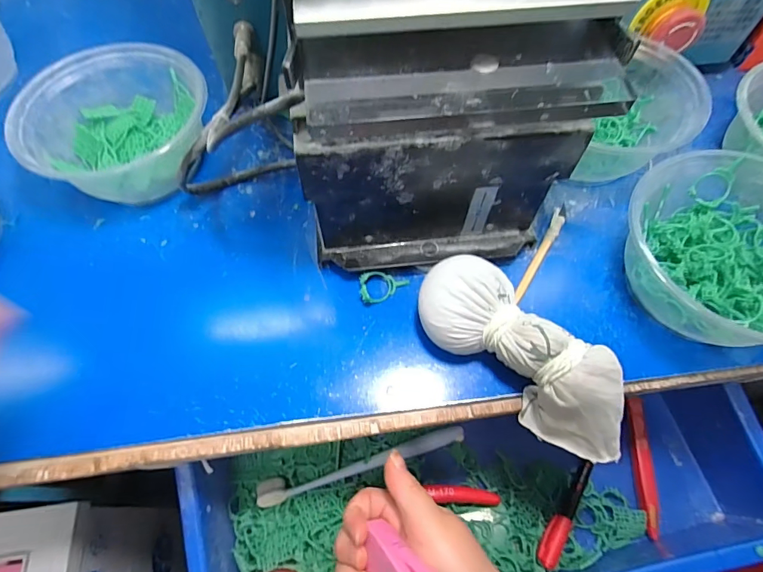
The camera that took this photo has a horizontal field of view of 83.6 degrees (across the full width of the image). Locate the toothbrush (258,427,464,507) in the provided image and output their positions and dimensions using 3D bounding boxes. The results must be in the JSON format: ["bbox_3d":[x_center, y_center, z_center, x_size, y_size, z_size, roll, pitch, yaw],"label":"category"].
[{"bbox_3d":[-0.015,0.153,0.369,0.181,0.009,0.019,-14,64,-8],"label":"toothbrush"}]

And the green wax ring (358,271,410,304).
[{"bbox_3d":[0.002,0.000,0.300,0.034,0.011,0.020,-9,63,-6],"label":"green wax ring"}]

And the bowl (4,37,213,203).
[{"bbox_3d":[-0.200,-0.128,0.332,0.129,0.050,0.120,0,63,-1],"label":"bowl"}]

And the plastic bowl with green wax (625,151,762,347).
[{"bbox_3d":[0.230,-0.018,0.278,0.120,0.063,0.130,0,63,-1],"label":"plastic bowl with green wax"}]

